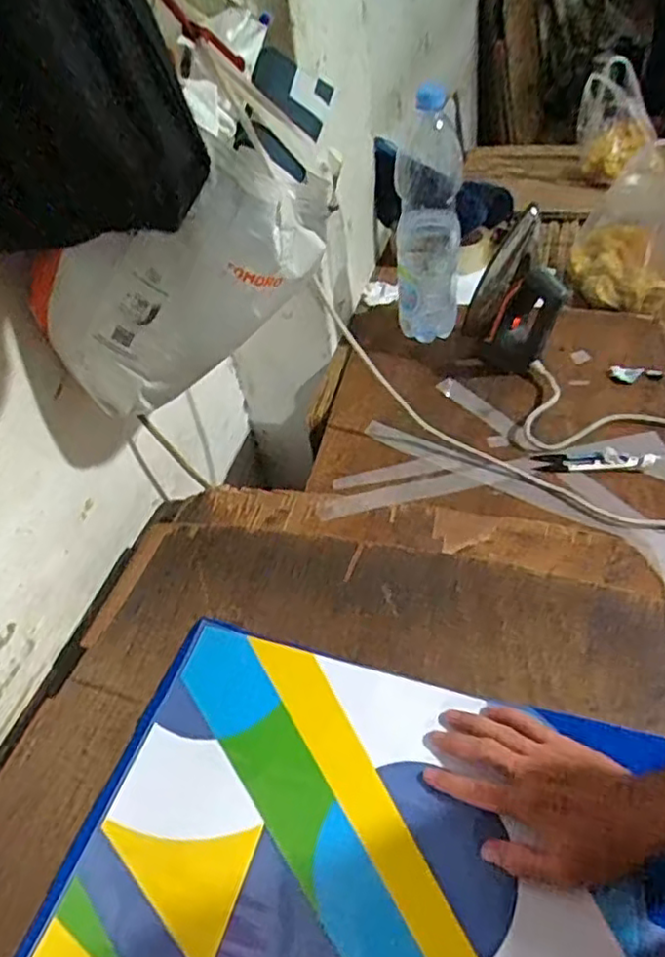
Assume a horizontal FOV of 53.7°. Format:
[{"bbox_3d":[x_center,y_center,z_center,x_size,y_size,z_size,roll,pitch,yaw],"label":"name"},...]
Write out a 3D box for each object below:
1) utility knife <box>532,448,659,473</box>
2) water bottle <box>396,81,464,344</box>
[{"bbox_3d":[0.324,-0.022,0.810,0.141,0.013,0.027,0,47,7],"label":"utility knife"},{"bbox_3d":[0.131,-0.320,0.879,0.088,0.337,0.072,-1,47,6],"label":"water bottle"}]

